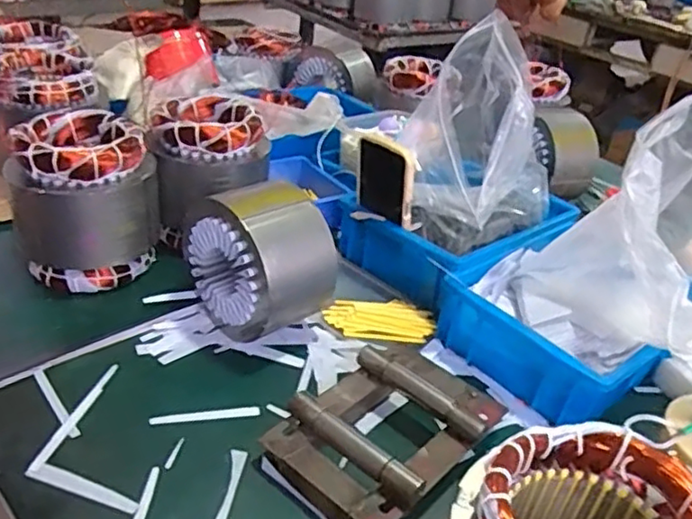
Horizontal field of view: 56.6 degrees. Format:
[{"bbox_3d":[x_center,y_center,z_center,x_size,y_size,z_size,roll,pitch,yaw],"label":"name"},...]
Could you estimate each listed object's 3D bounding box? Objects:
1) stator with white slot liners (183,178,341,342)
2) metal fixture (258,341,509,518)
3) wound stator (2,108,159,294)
[{"bbox_3d":[-0.088,0.001,0.676,0.113,0.151,0.133,-20,42,-34],"label":"stator with white slot liners"},{"bbox_3d":[0.041,0.147,0.577,0.135,0.050,0.205,29,39,29],"label":"metal fixture"},{"bbox_3d":[-0.284,-0.066,0.709,0.144,0.158,0.141,-6,36,-19],"label":"wound stator"}]

